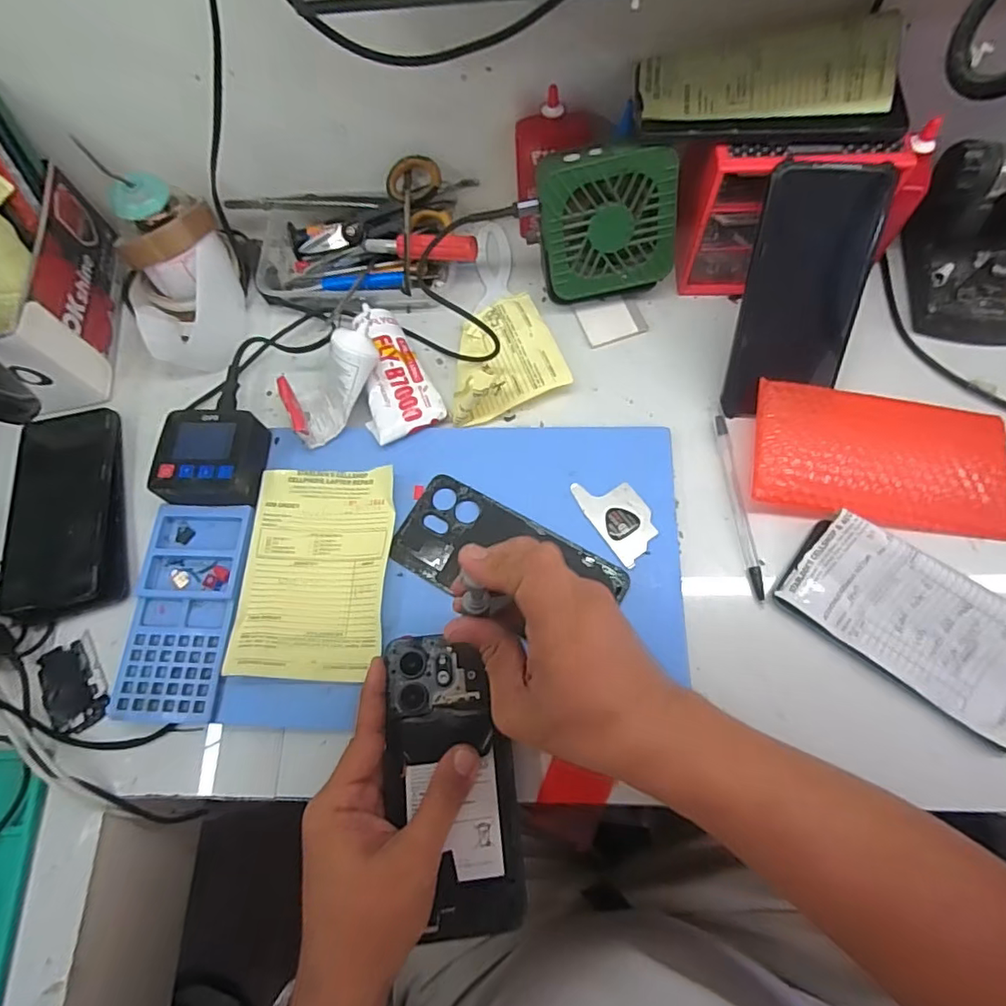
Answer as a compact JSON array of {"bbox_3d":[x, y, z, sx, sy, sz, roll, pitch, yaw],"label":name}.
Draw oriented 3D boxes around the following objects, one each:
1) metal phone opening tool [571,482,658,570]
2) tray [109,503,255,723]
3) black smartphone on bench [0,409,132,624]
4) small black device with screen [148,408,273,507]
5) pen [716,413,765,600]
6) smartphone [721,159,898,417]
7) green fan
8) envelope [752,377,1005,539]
[{"bbox_3d":[0.084,0.008,0.397,0.040,0.004,0.069,-32,70,-7],"label":"metal phone opening tool"},{"bbox_3d":[-0.222,0.072,0.385,0.071,0.009,0.149,1,70,5],"label":"tray"},{"bbox_3d":[-0.337,0.002,0.421,0.081,0.017,0.167,-16,69,-1],"label":"black smartphone on bench"},{"bbox_3d":[-0.220,-0.032,0.413,0.076,0.029,0.073,1,70,5],"label":"small black device with screen"},{"bbox_3d":[0.171,0.000,0.398,0.010,0.006,0.138,-6,69,2],"label":"pen"},{"bbox_3d":[0.210,-0.142,0.385,0.077,0.163,0.006,4,27,4],"label":"smartphone"},{"bbox_3d":[0.077,-0.212,0.424,0.100,0.108,0.042,-8,46,1],"label":"green fan"},{"bbox_3d":[0.270,-0.031,0.392,0.175,0.029,0.094,7,70,5],"label":"envelope"}]

